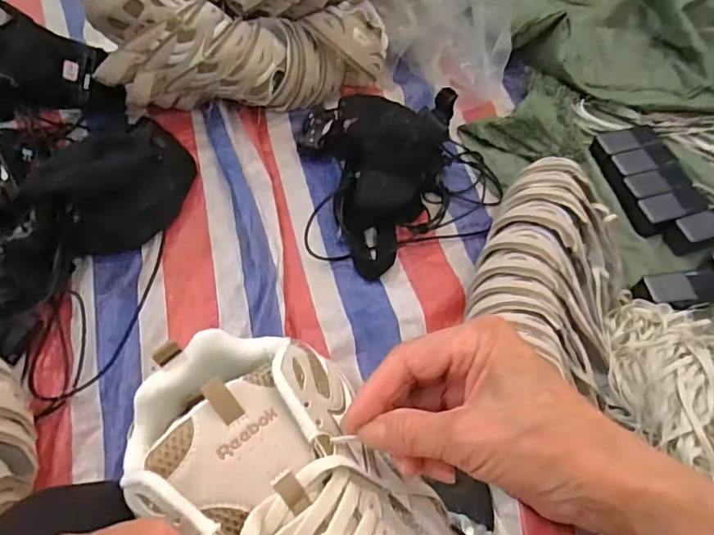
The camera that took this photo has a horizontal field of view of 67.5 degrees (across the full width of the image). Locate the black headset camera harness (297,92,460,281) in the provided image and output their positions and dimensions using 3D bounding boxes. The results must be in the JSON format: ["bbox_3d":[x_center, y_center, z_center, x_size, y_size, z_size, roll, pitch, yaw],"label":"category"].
[{"bbox_3d":[0.057,-0.168,0.928,0.275,0.114,0.340,-3,61,-8],"label":"black headset camera harness"}]

